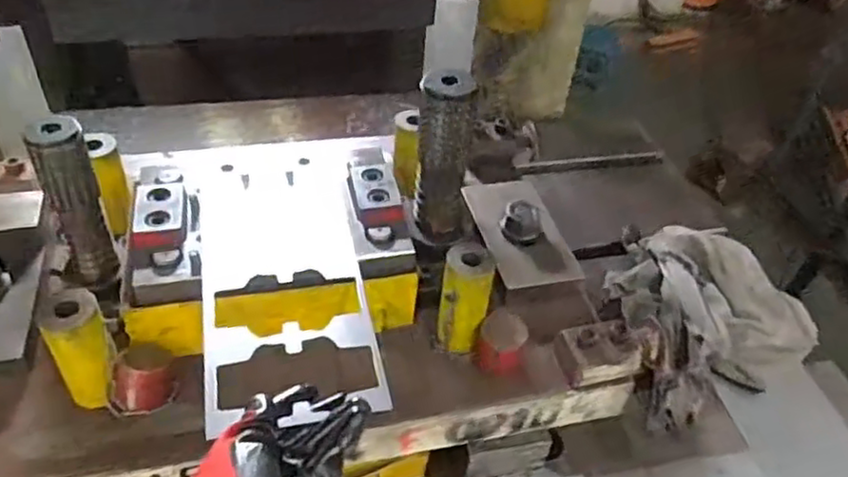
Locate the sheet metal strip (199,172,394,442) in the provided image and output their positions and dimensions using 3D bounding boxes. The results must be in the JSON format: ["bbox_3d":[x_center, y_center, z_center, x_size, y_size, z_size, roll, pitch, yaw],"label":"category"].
[{"bbox_3d":[-0.109,0.032,0.542,0.122,0.008,0.249,-7,43,-13],"label":"sheet metal strip"}]

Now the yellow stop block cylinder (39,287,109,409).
[{"bbox_3d":[-0.251,0.082,0.512,0.038,0.088,0.036,-23,49,-27],"label":"yellow stop block cylinder"}]

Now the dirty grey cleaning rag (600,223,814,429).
[{"bbox_3d":[0.309,0.083,0.786,0.237,0.074,0.198,-15,46,-20],"label":"dirty grey cleaning rag"}]

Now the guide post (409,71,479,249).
[{"bbox_3d":[0.020,-0.070,0.610,0.052,0.161,0.057,10,42,5],"label":"guide post"}]

